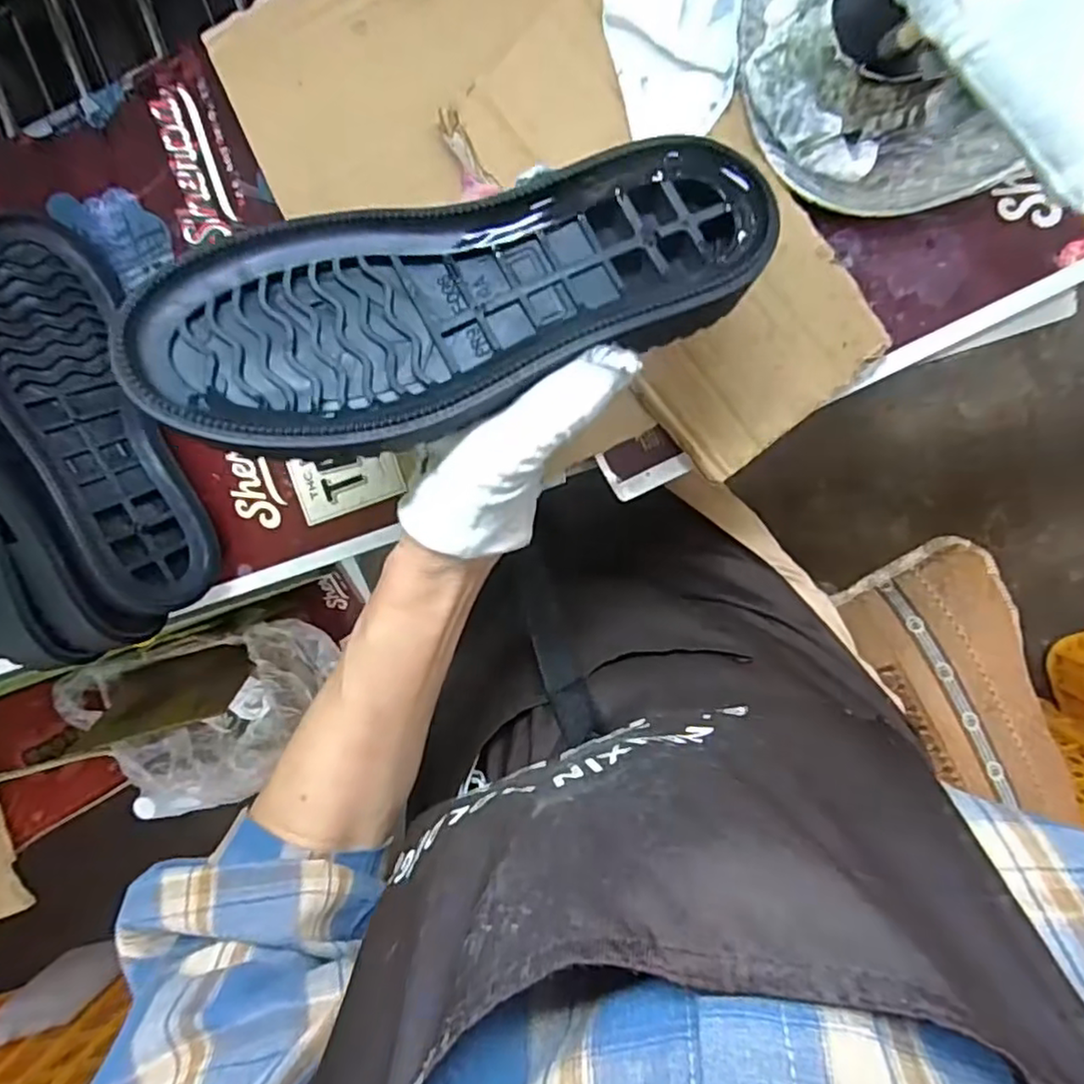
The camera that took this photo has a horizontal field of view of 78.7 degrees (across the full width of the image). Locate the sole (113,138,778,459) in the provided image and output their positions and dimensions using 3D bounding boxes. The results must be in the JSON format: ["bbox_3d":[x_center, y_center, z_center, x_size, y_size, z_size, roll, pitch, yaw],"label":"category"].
[{"bbox_3d":[-0.027,-0.093,0.251,0.240,0.030,0.089,-18,93,-6],"label":"sole"}]

